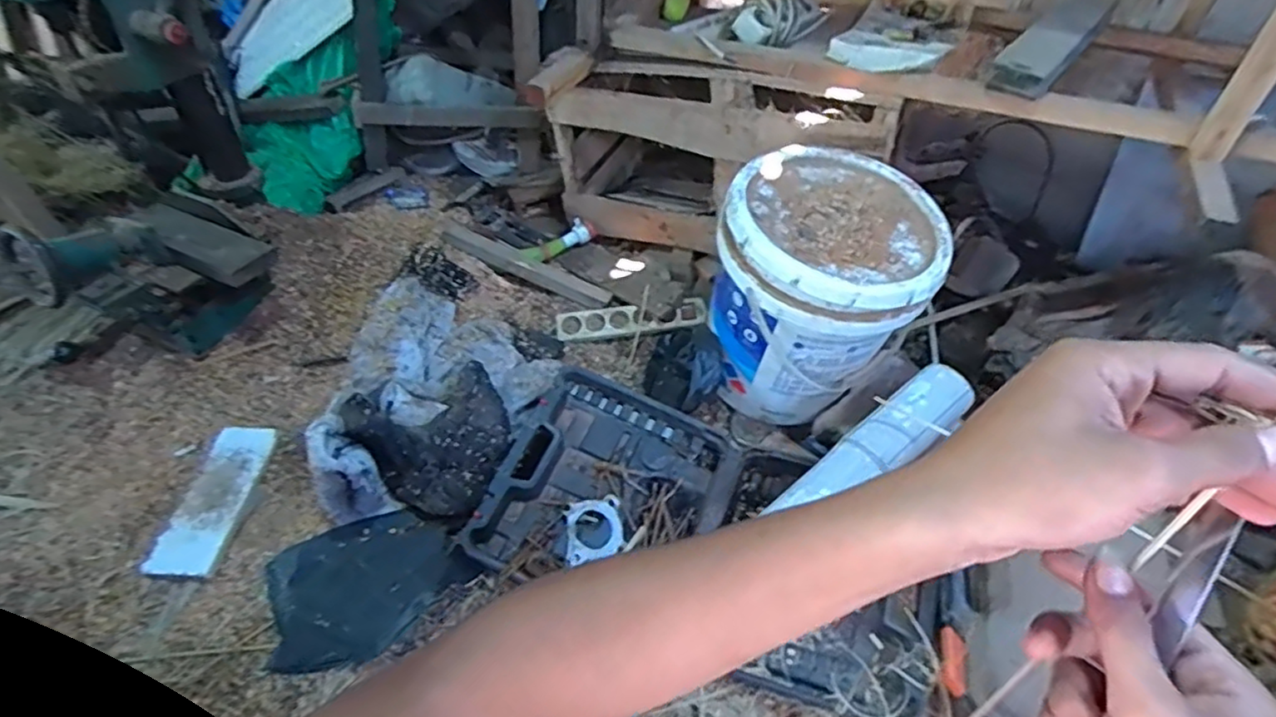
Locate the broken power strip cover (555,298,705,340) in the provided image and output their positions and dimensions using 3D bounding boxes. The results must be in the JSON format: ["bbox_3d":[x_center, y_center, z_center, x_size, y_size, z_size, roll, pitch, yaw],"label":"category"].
[{"bbox_3d":[-0.013,-0.070,1.189,0.270,0.012,0.059,-6,69,0],"label":"broken power strip cover"}]

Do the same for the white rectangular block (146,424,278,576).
[{"bbox_3d":[-0.571,0.187,0.885,0.083,0.020,0.218,5,52,-1],"label":"white rectangular block"}]

